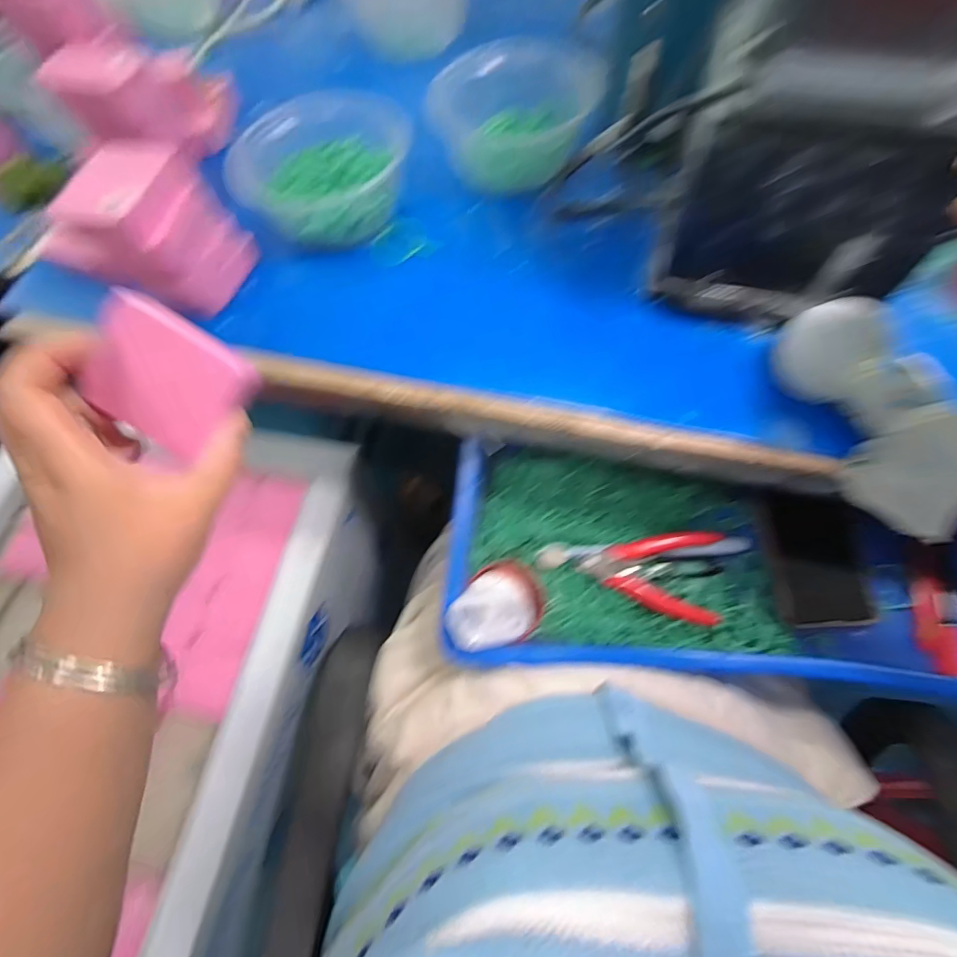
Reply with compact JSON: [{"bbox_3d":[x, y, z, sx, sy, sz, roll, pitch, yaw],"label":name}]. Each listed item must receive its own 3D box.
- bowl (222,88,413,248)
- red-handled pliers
[{"bbox_3d":[-0.125,-0.256,0.379,0.120,0.067,0.113,-1,67,3],"label":"bowl"},{"bbox_3d":[0.141,0.076,0.392,0.122,0.025,0.072,9,68,7],"label":"red-handled pliers"}]

